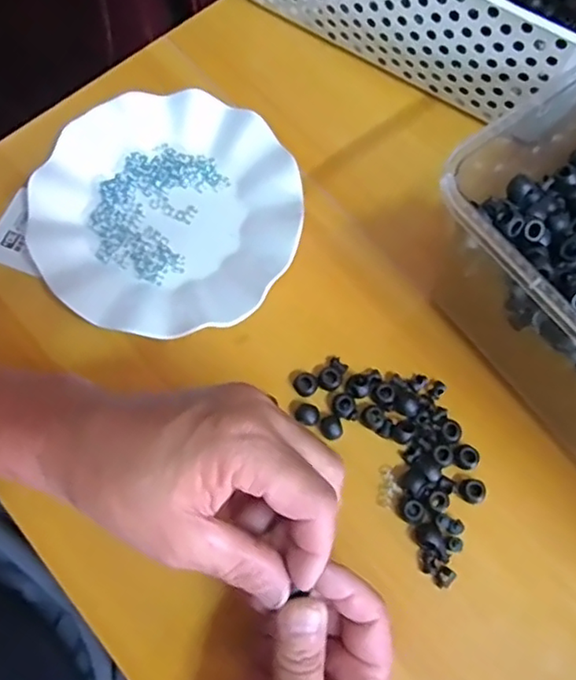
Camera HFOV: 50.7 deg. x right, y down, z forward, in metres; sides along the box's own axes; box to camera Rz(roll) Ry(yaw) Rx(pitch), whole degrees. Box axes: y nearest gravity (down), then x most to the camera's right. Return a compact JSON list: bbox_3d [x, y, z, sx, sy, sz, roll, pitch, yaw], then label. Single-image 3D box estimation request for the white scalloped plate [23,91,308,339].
[{"bbox_3d":[-0.084,-0.090,0.426,0.179,0.021,0.178,0,72,-1],"label":"white scalloped plate"}]

